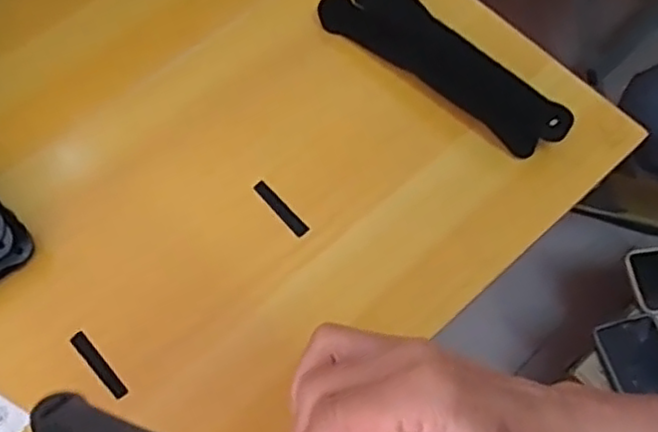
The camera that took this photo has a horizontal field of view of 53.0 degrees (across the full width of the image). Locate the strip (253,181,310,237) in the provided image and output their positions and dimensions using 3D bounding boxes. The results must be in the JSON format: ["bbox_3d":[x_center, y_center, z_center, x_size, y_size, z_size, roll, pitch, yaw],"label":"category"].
[{"bbox_3d":[-0.035,-0.006,0.481,0.010,0.004,0.054,-39,71,-15],"label":"strip"}]

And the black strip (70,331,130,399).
[{"bbox_3d":[-0.151,0.097,0.433,0.010,0.004,0.055,-41,72,-16],"label":"black strip"}]

